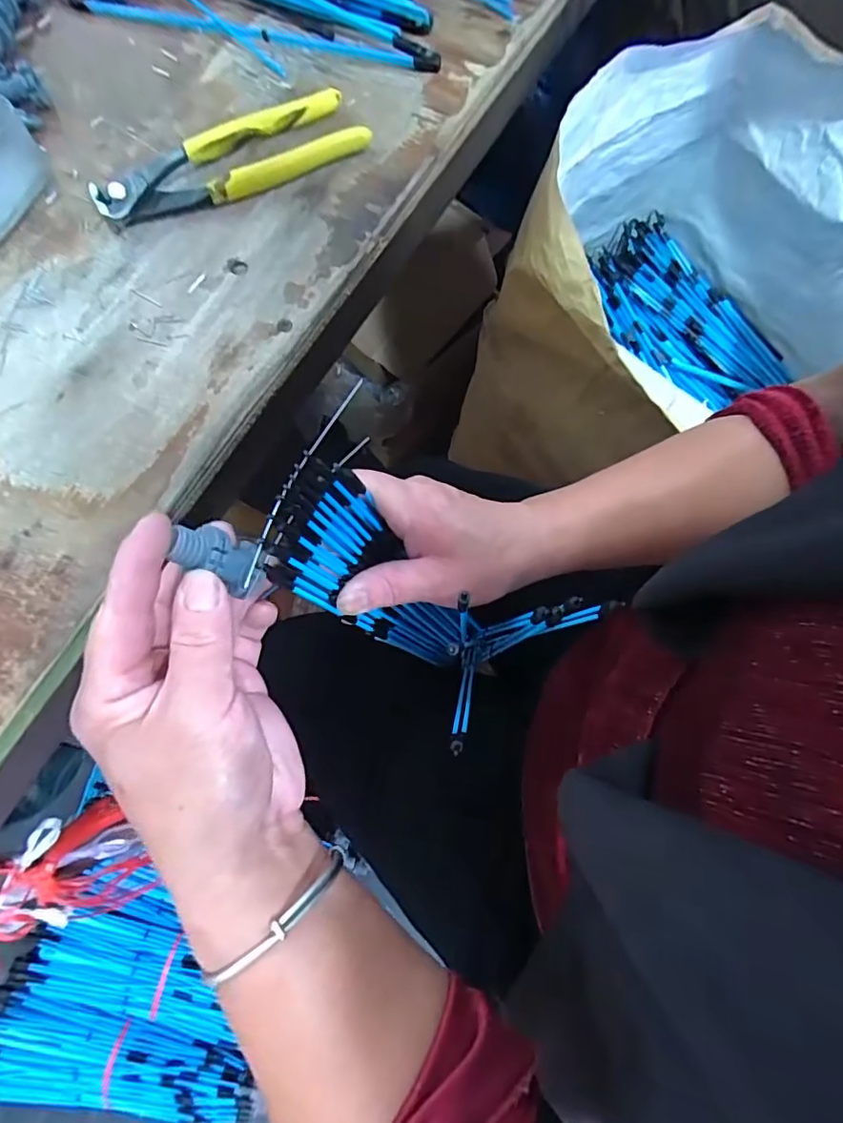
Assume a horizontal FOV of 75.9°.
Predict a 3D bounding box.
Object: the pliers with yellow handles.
[{"bbox_3d":[-0.114,-0.243,0.325,0.161,0.014,0.049,-26,76,-8],"label":"pliers with yellow handles"}]

